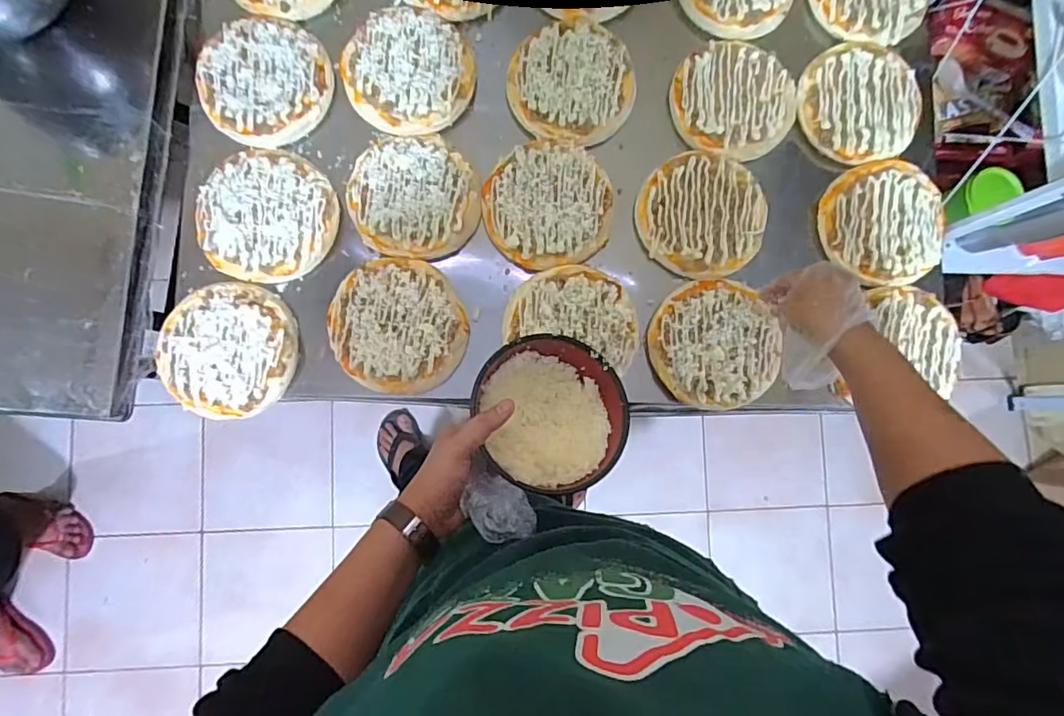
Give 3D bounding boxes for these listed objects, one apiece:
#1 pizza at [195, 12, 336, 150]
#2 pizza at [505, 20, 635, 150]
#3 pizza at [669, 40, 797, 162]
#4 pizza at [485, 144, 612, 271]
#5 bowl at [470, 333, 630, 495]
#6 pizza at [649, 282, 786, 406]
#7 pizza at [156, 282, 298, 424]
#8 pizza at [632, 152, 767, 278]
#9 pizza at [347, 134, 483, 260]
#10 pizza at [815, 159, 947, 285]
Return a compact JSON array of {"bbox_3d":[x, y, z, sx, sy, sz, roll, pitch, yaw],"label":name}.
[{"bbox_3d":[-0.308,-0.320,0.620,0.142,0.018,0.149,19,83,-1],"label":"pizza"},{"bbox_3d":[0.047,-0.324,0.634,0.147,0.019,0.140,0,84,-3],"label":"pizza"},{"bbox_3d":[0.241,-0.310,0.646,0.147,0.016,0.138,0,84,-3],"label":"pizza"},{"bbox_3d":[0.019,-0.177,0.620,0.144,0.020,0.145,0,84,-3],"label":"pizza"},{"bbox_3d":[0.019,0.051,0.508,0.131,0.054,0.141,0,84,-3],"label":"bowl"},{"bbox_3d":[0.208,-0.016,0.609,0.140,0.015,0.142,-12,84,-4],"label":"pizza"},{"bbox_3d":[-0.331,-0.009,0.586,0.136,0.019,0.145,10,83,-2],"label":"pizza"},{"bbox_3d":[0.199,-0.168,0.628,0.144,0.015,0.145,0,84,-3],"label":"pizza"},{"bbox_3d":[-0.134,-0.184,0.610,0.144,0.017,0.140,2,83,-3],"label":"pizza"},{"bbox_3d":[0.419,-0.161,0.639,0.145,0.016,0.146,-14,84,-4],"label":"pizza"}]

